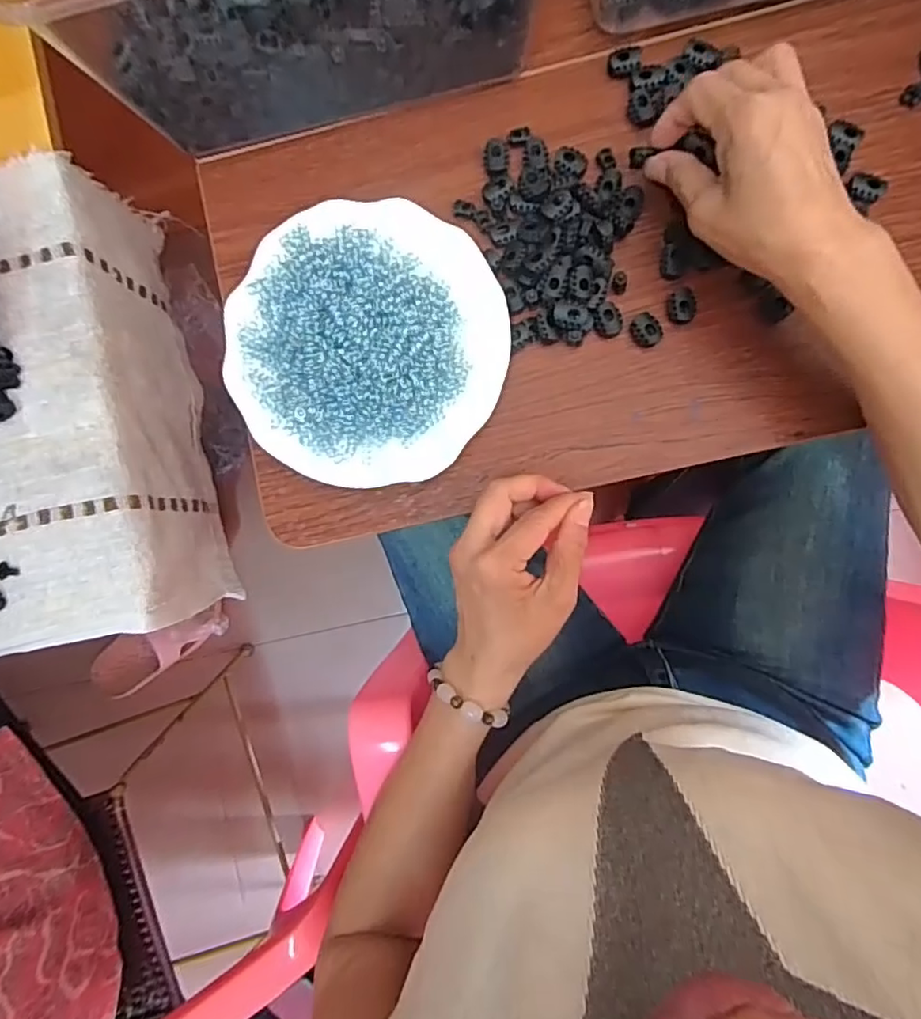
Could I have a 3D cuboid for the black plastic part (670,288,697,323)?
[{"bbox_3d":[0.147,-0.135,0.389,0.016,0.010,0.021,-12,88,4],"label":"black plastic part"}]

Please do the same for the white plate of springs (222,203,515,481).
[{"bbox_3d":[-0.061,-0.110,0.393,0.181,0.032,0.178,0,89,4],"label":"white plate of springs"}]

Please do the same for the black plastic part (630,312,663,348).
[{"bbox_3d":[0.124,-0.120,0.391,0.023,0.009,0.017,45,92,4],"label":"black plastic part"}]

